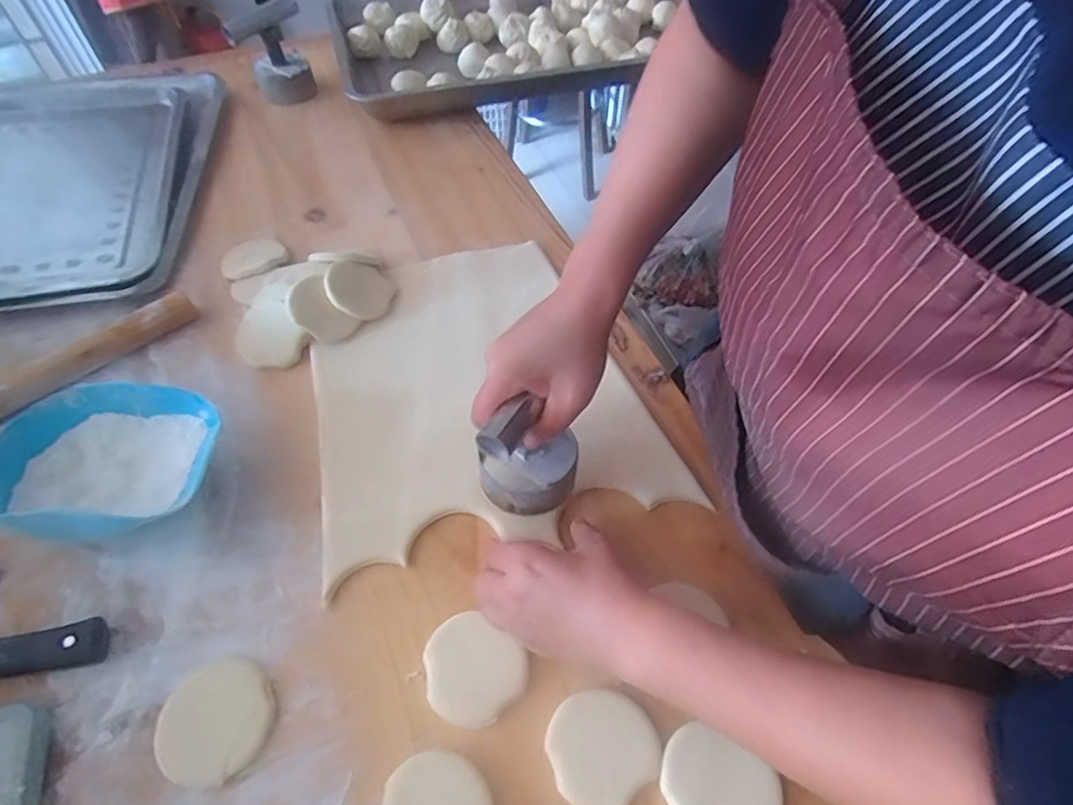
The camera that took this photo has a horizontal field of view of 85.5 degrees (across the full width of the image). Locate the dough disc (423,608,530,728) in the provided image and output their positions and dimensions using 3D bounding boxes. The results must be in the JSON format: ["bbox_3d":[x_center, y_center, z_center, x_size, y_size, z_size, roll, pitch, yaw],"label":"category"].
[{"bbox_3d":[-0.045,0.184,0.402,0.070,0.007,0.064,0,55,0],"label":"dough disc"}]

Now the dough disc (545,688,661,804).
[{"bbox_3d":[0.043,0.223,0.376,0.068,0.007,0.065,0,55,0],"label":"dough disc"}]

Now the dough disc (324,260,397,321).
[{"bbox_3d":[-0.178,-0.113,0.582,0.063,0.012,0.060,6,79,-33],"label":"dough disc"}]

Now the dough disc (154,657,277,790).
[{"bbox_3d":[-0.211,0.209,0.382,0.070,0.008,0.069,0,55,0],"label":"dough disc"}]

